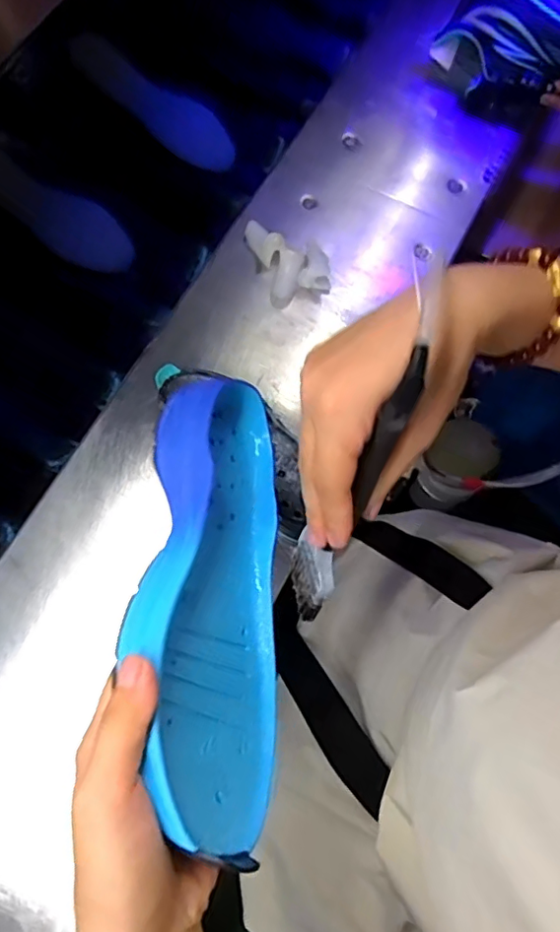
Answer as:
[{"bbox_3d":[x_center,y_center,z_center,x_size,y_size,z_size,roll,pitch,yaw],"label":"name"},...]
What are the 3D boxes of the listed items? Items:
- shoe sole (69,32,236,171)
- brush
[{"bbox_3d":[-0.158,-0.447,0.697,0.222,0.013,0.065,31,94,-8],"label":"shoe sole"},{"bbox_3d":[0.037,0.007,0.262,0.026,0.207,0.023,26,45,6],"label":"brush"}]

